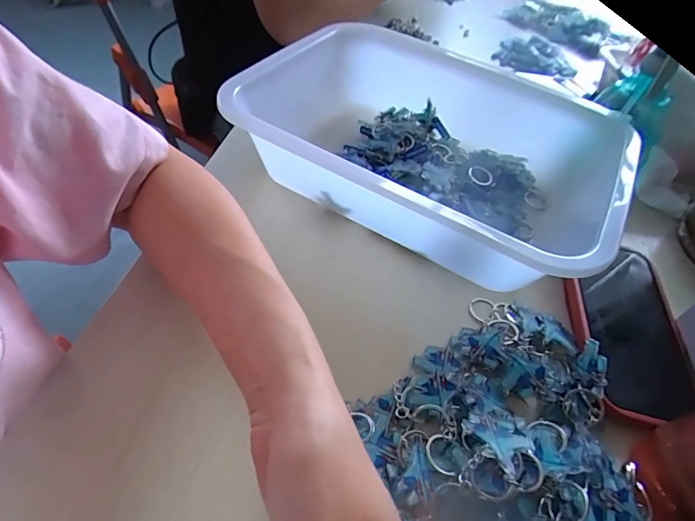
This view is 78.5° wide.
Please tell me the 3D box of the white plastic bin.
[{"bbox_3d":[0.070,-0.105,0.407,0.332,0.091,0.244,27,51,15],"label":"white plastic bin"}]

